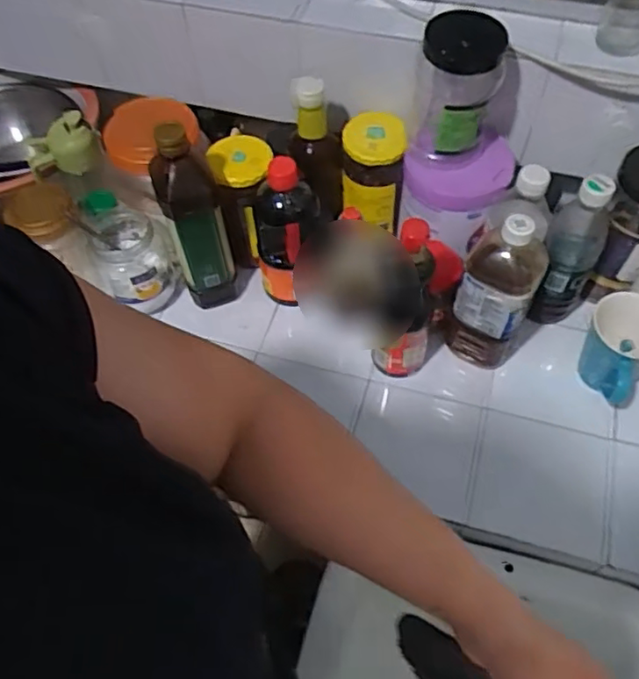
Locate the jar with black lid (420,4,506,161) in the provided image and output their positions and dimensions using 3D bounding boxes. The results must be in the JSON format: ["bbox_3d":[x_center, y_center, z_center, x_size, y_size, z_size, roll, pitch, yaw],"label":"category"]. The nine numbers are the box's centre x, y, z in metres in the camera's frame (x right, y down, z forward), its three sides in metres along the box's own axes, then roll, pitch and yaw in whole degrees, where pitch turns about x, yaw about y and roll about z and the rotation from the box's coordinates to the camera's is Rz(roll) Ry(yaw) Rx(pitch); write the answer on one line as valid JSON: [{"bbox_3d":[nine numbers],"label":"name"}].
[{"bbox_3d":[0.151,-0.270,0.684,0.085,0.152,0.073,7,58,6],"label":"jar with black lid"}]

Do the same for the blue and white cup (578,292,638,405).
[{"bbox_3d":[0.343,0.012,0.716,0.087,0.100,0.094,34,64,21],"label":"blue and white cup"}]

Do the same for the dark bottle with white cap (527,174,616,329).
[{"bbox_3d":[0.299,-0.102,0.739,0.069,0.220,0.061,24,61,16],"label":"dark bottle with white cap"}]

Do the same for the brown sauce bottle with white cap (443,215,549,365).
[{"bbox_3d":[0.206,-0.056,0.724,0.088,0.219,0.082,20,60,14],"label":"brown sauce bottle with white cap"}]

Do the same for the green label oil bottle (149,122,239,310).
[{"bbox_3d":[-0.152,-0.146,0.757,0.069,0.261,0.078,-14,58,-8],"label":"green label oil bottle"}]

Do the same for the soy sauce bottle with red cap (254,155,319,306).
[{"bbox_3d":[-0.040,-0.129,0.776,0.080,0.204,0.062,-1,57,0],"label":"soy sauce bottle with red cap"}]

